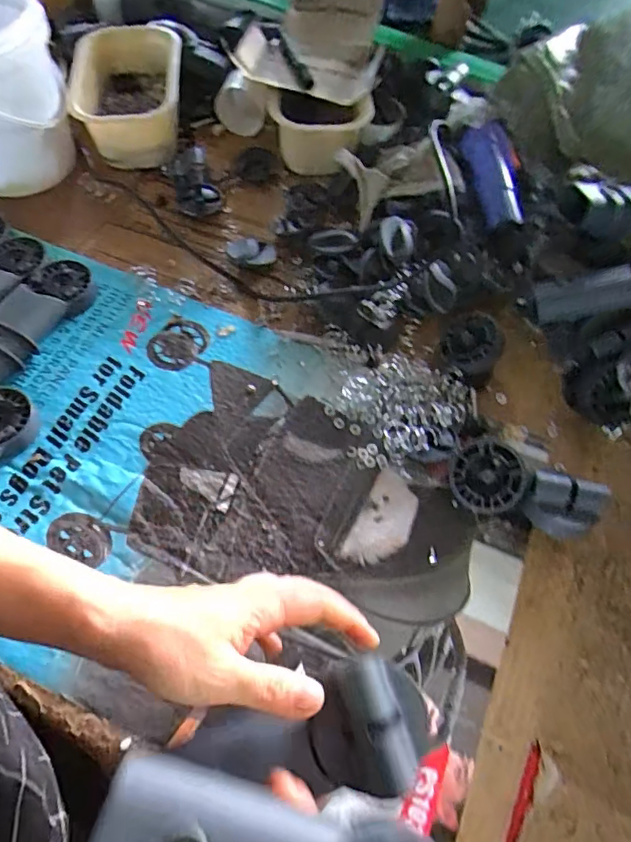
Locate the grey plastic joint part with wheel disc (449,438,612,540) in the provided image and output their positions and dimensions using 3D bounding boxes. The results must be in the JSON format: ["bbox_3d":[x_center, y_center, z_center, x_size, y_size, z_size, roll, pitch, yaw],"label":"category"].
[{"bbox_3d":[0.191,0.061,0.462,0.139,0.046,0.066,17,63,6],"label":"grey plastic joint part with wheel disc"}]

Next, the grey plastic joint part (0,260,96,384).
[{"bbox_3d":[-0.295,-0.108,0.528,0.063,0.040,0.157,27,64,10],"label":"grey plastic joint part"}]

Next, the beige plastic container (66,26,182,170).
[{"bbox_3d":[-0.246,-0.423,0.674,0.139,0.078,0.198,-5,63,-6],"label":"beige plastic container"}]

